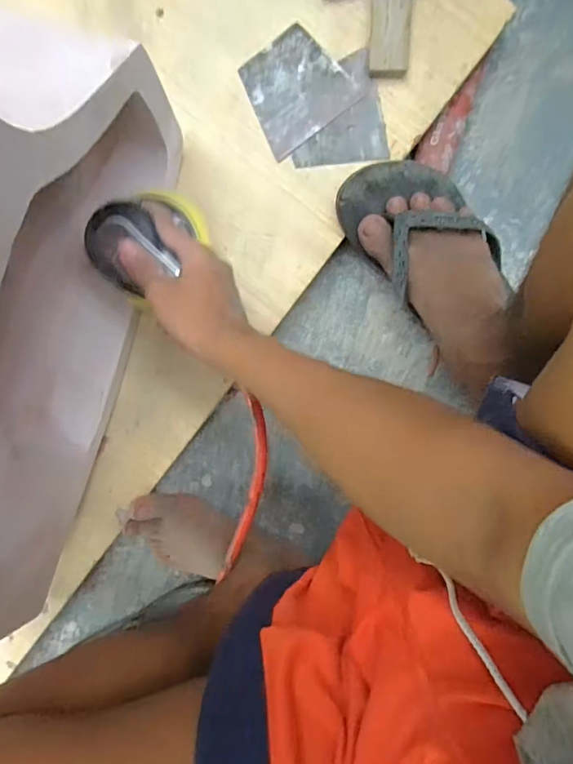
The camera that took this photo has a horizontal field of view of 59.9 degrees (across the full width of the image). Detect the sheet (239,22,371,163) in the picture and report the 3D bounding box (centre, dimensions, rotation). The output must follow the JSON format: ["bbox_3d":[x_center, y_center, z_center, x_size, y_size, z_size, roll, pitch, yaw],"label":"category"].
[{"bbox_3d":[0.010,-0.304,0.513,0.105,0.004,0.097,-35,95,9],"label":"sheet"}]

